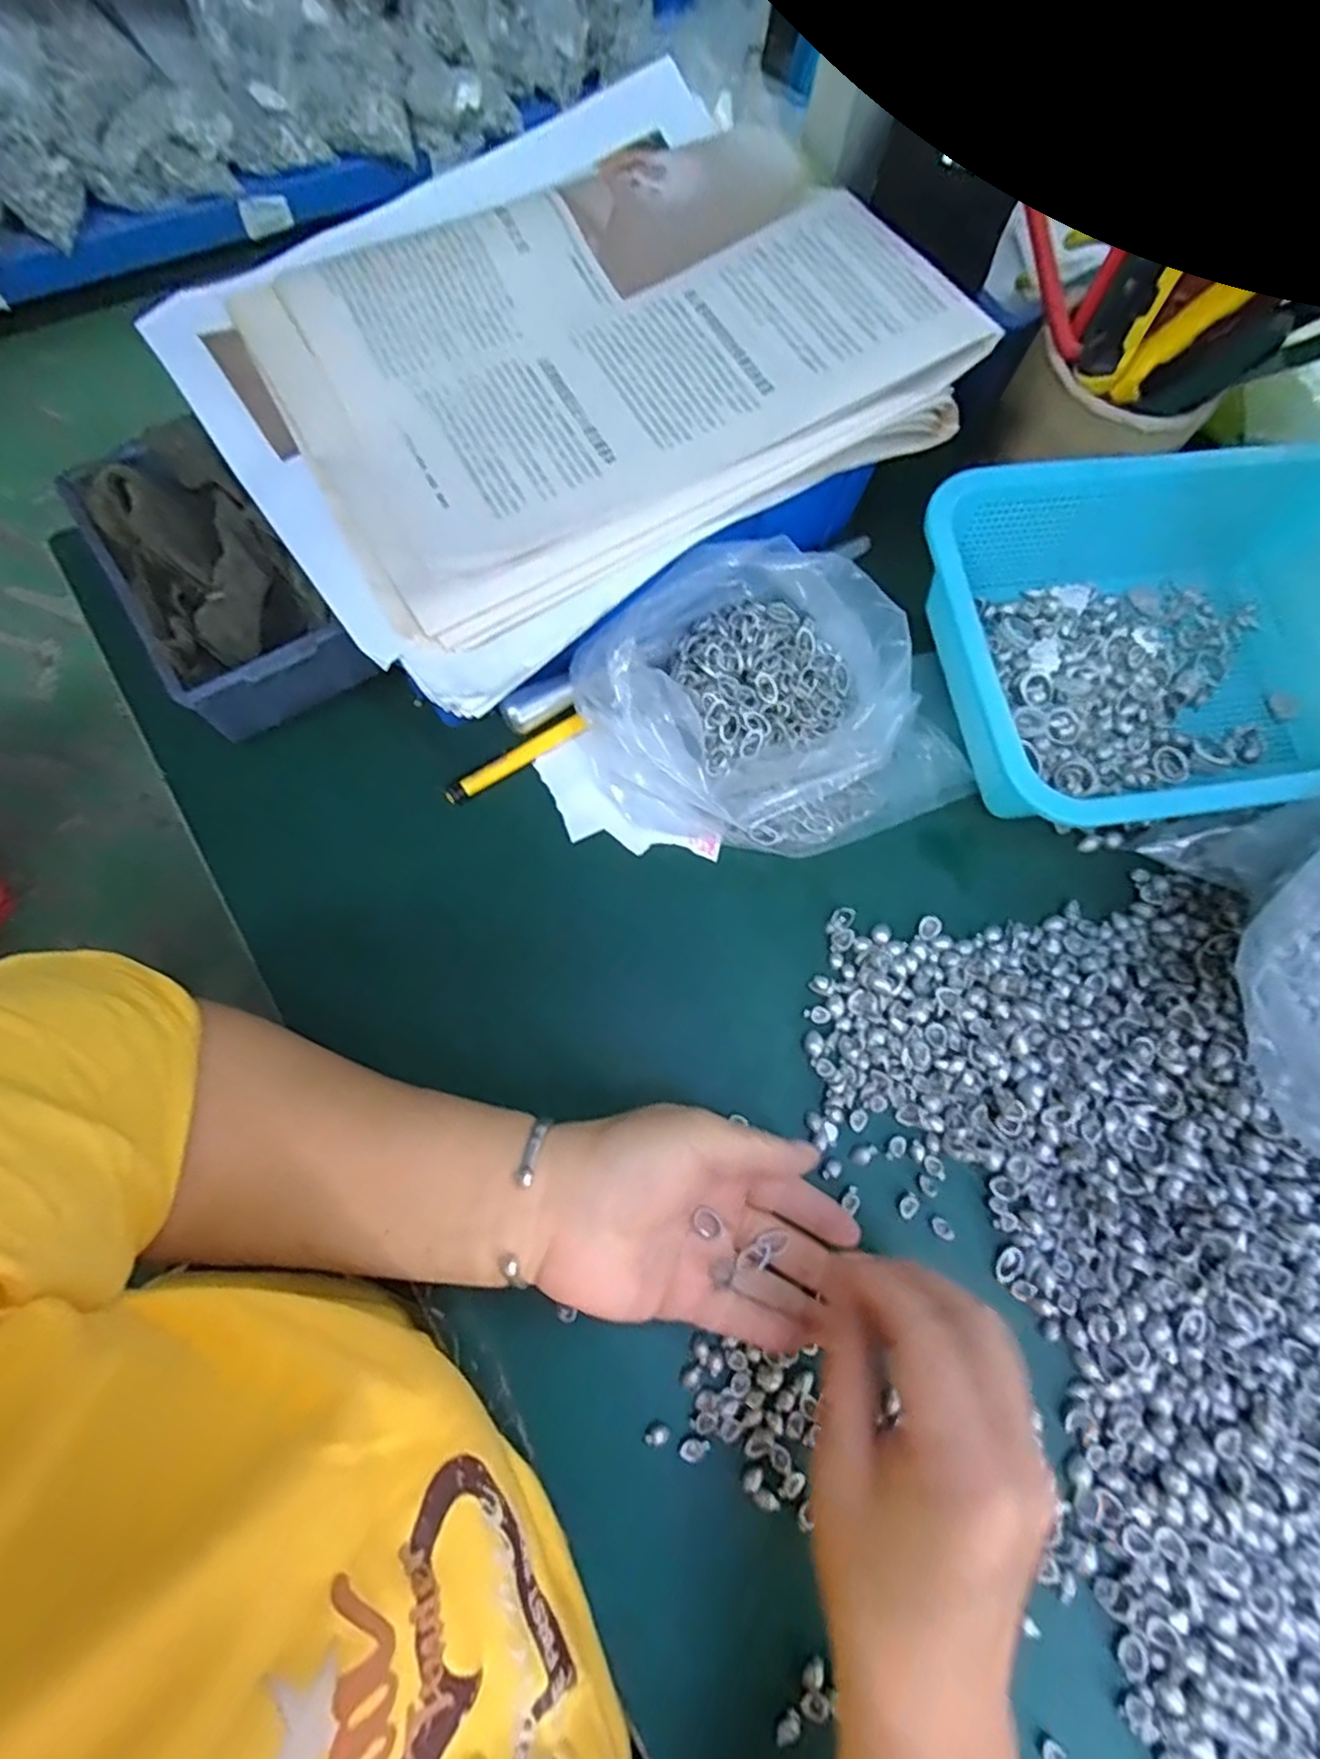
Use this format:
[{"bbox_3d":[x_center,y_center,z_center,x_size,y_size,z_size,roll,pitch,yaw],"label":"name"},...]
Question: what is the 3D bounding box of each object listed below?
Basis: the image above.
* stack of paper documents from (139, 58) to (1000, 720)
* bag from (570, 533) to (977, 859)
[{"bbox_3d":[-0.041,-0.237,0.324,0.302,0.037,0.240,-36,75,-9],"label":"stack of paper documents"},{"bbox_3d":[0.062,-0.088,0.360,0.192,0.082,0.139,-22,75,-6],"label":"bag"}]

